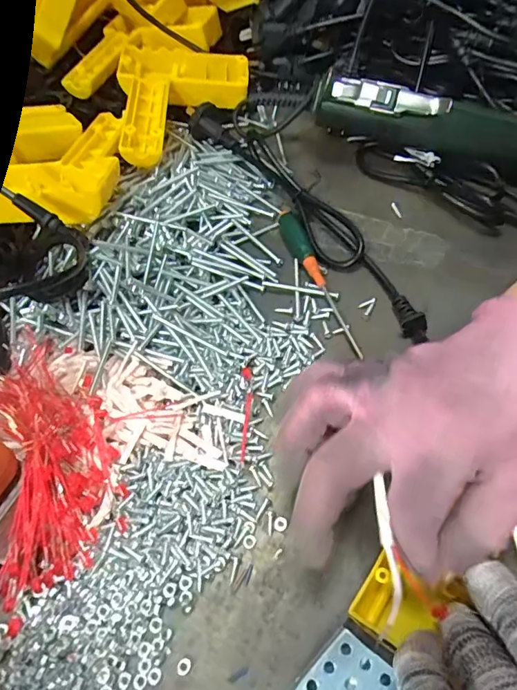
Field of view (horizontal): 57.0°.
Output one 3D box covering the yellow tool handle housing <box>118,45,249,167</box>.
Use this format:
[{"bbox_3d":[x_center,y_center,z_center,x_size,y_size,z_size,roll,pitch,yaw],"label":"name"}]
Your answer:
[{"bbox_3d":[-0.067,-0.211,0.416,0.112,0.033,0.149,-2,61,3],"label":"yellow tool handle housing"}]

